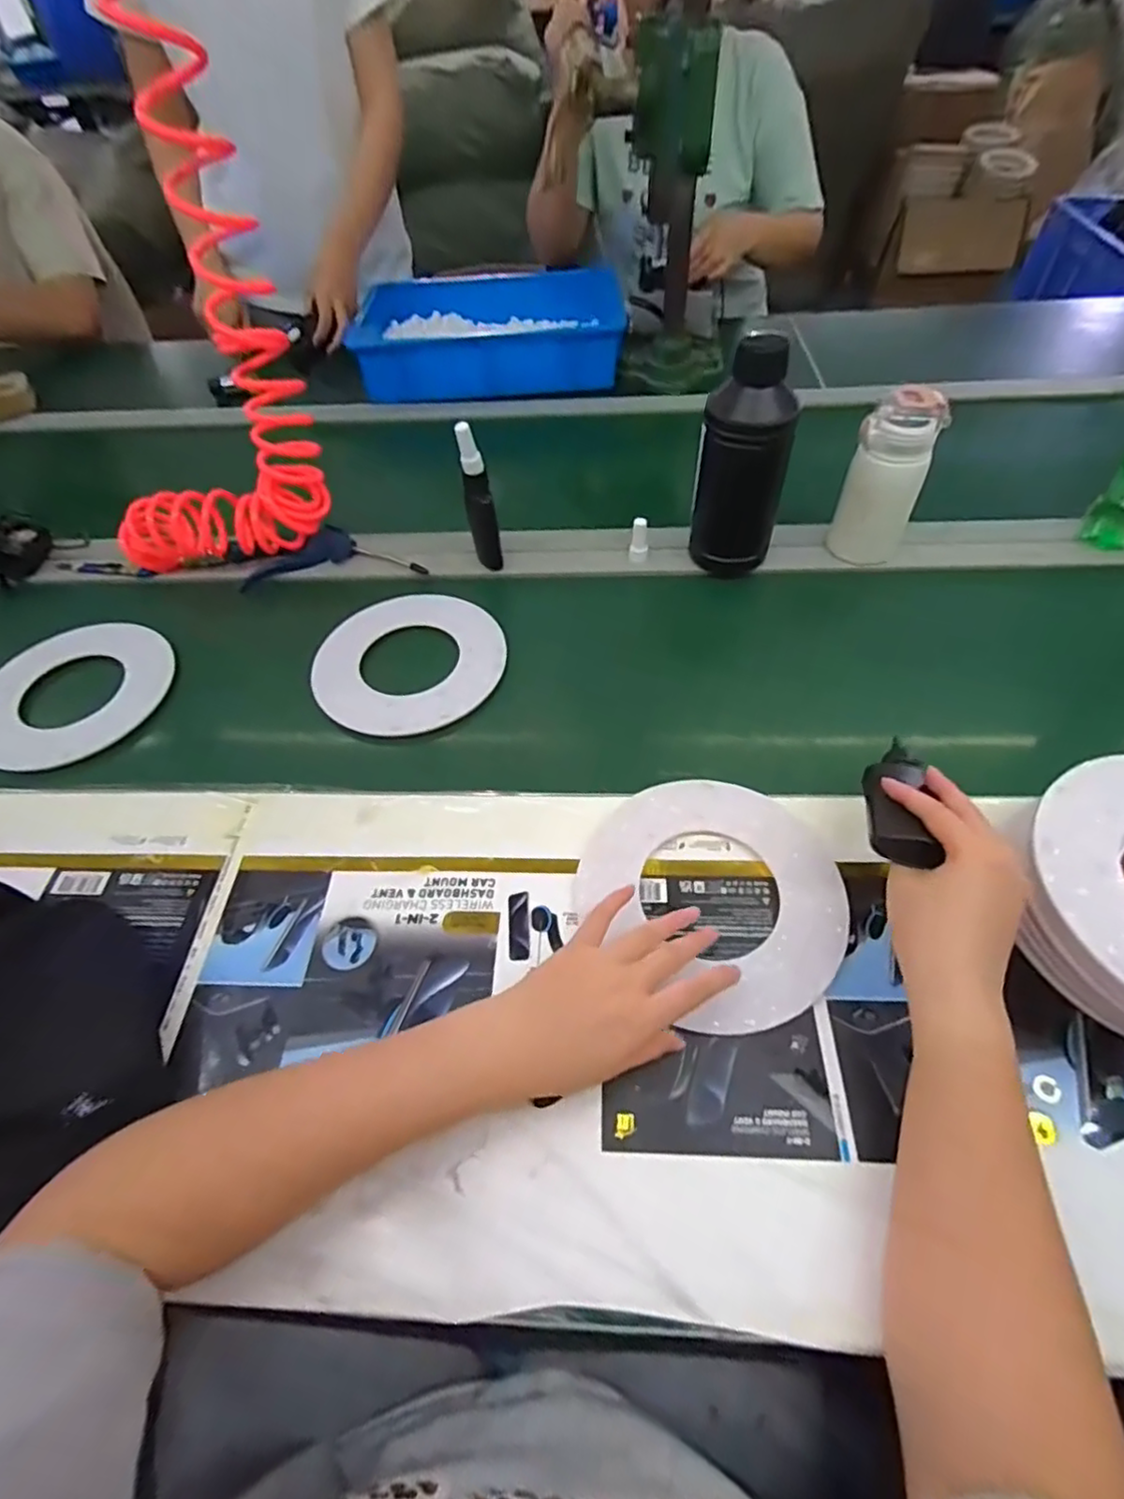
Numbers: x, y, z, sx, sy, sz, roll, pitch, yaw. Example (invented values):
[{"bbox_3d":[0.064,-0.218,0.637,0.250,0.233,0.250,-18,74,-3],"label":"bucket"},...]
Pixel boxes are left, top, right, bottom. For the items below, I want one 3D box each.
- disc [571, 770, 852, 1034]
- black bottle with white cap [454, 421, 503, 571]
[{"bbox_3d":[0.112,0.104,0.483,0.193,0.012,0.185,-2,57,3],"label":"disc"},{"bbox_3d":[-0.088,-0.260,0.689,0.028,0.170,0.029,-10,53,-4],"label":"black bottle with white cap"}]

